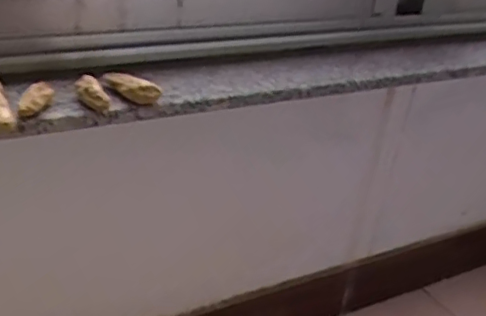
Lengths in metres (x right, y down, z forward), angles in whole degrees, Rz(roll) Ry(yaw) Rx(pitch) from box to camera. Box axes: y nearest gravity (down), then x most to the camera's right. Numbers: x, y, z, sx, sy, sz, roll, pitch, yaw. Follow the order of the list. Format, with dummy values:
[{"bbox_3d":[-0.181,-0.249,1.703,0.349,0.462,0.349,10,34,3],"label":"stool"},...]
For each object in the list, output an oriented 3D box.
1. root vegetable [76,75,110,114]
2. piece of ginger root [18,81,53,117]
[{"bbox_3d":[-0.151,-0.065,0.599,0.019,0.018,0.048,-21,56,-39],"label":"root vegetable"},{"bbox_3d":[-0.201,-0.059,0.581,0.020,0.015,0.049,13,48,10],"label":"piece of ginger root"}]

